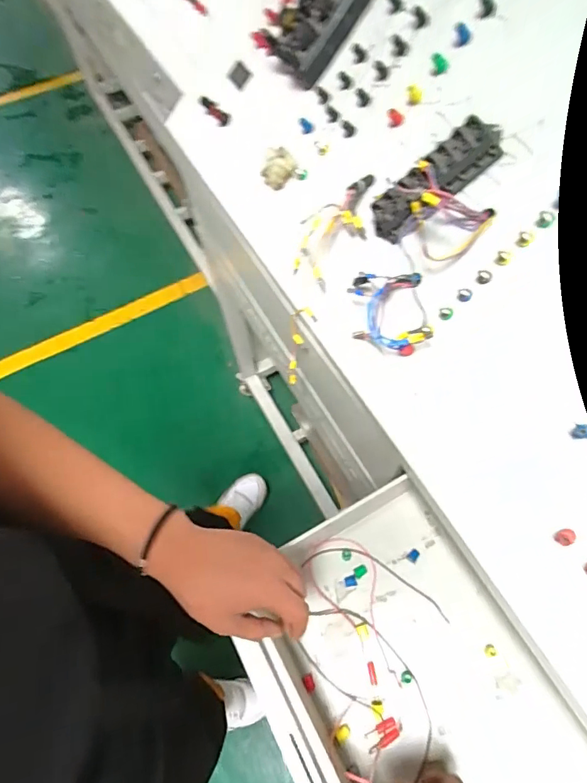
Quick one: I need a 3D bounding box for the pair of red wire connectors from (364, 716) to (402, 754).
[{"bbox_3d":[0.100,0.377,0.498,0.043,0.010,0.020,-26,64,-11],"label":"pair of red wire connectors"}]

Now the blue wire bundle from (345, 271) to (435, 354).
[{"bbox_3d":[0.104,-0.083,0.495,0.077,0.045,0.090,-2,62,2],"label":"blue wire bundle"}]

